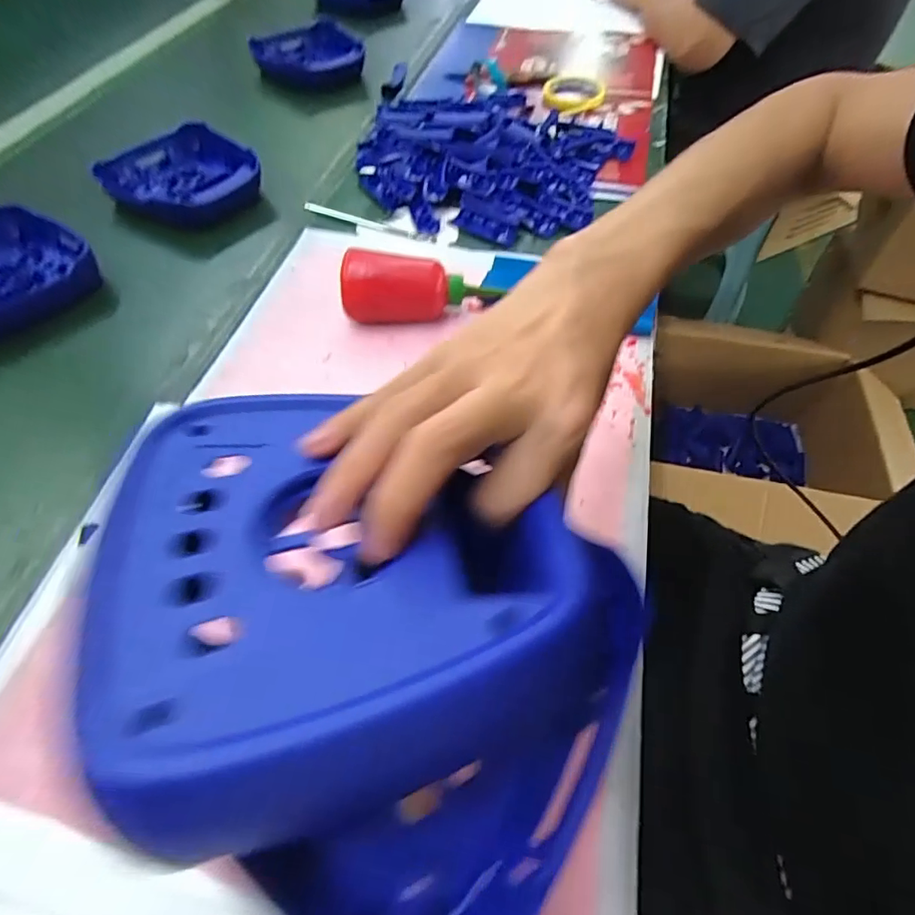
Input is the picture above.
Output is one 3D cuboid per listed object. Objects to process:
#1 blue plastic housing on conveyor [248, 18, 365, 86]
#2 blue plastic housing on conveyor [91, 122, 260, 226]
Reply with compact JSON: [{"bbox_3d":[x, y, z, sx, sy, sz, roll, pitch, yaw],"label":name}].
[{"bbox_3d":[-0.251,-0.671,0.865,0.179,0.044,0.180,-14,57,-9],"label":"blue plastic housing on conveyor"},{"bbox_3d":[-0.344,-0.353,0.656,0.165,0.049,0.181,0,56,0],"label":"blue plastic housing on conveyor"}]

